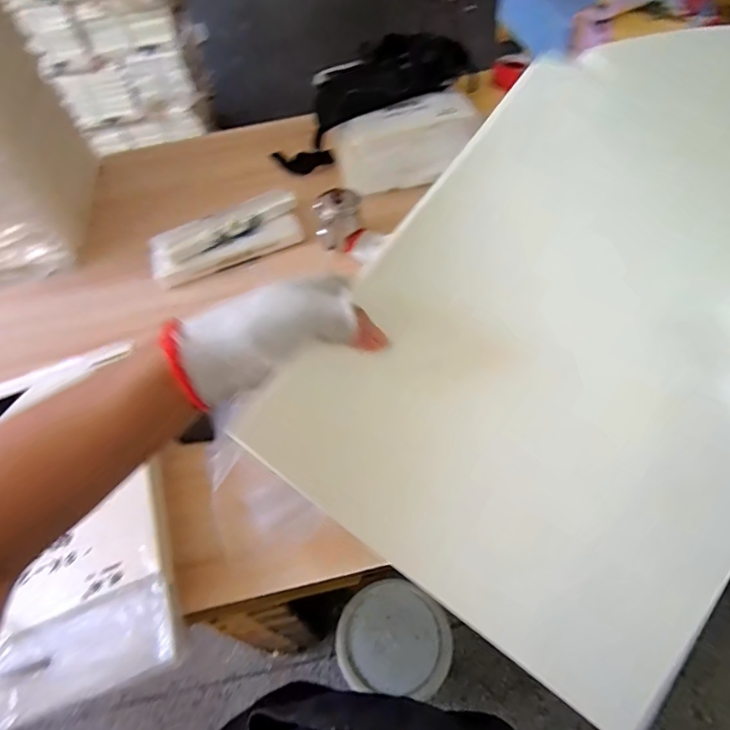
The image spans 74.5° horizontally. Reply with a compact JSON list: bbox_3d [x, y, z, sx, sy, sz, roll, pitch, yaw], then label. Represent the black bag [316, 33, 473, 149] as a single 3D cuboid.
[{"bbox_3d":[0.038,-0.678,1.130,0.429,0.113,0.211,-29,55,-16],"label":"black bag"}]

